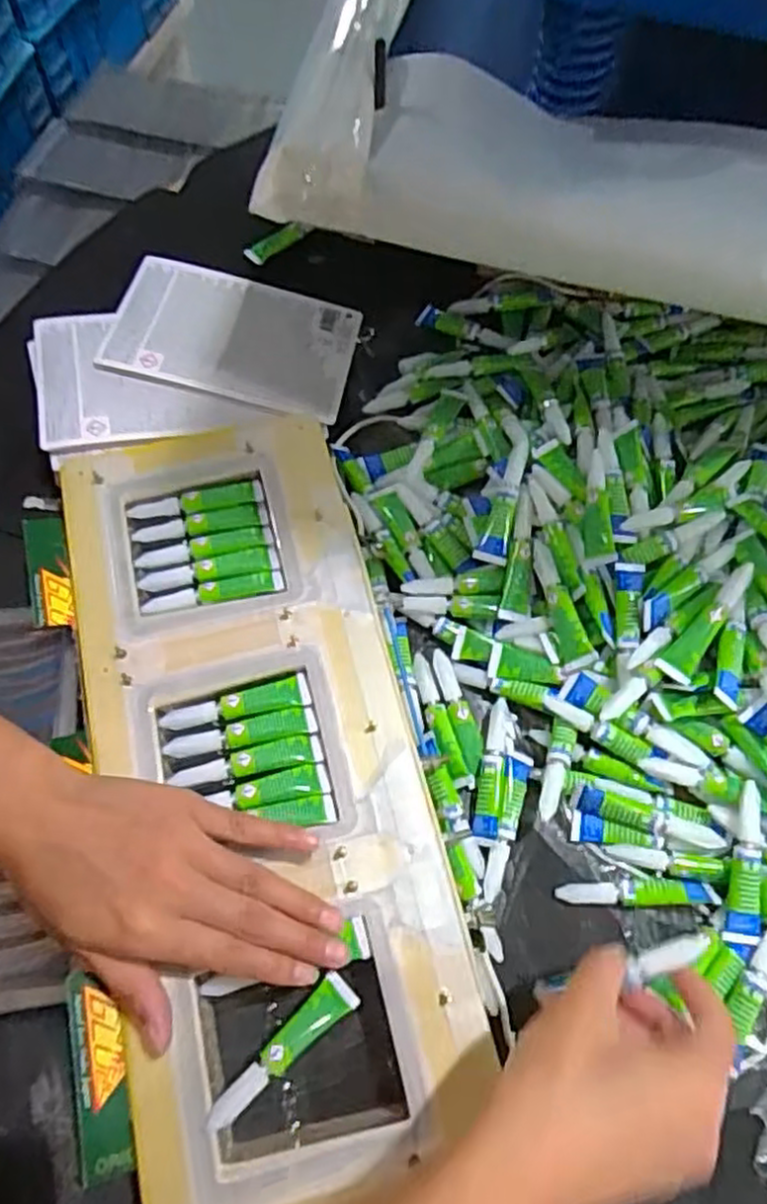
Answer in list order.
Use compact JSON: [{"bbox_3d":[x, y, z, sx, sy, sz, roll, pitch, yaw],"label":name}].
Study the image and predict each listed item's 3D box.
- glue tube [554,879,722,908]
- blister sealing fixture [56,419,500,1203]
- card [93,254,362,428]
[{"bbox_3d":[0.139,0.158,0.395,0.083,0.008,0.014,0,67,-3],"label":"glue tube"},{"bbox_3d":[-0.067,0.078,0.406,0.172,0.035,0.407,-16,69,-4],"label":"blister sealing fixture"},{"bbox_3d":[-0.108,-0.191,0.528,0.169,0.009,0.112,14,63,-5],"label":"card"}]

